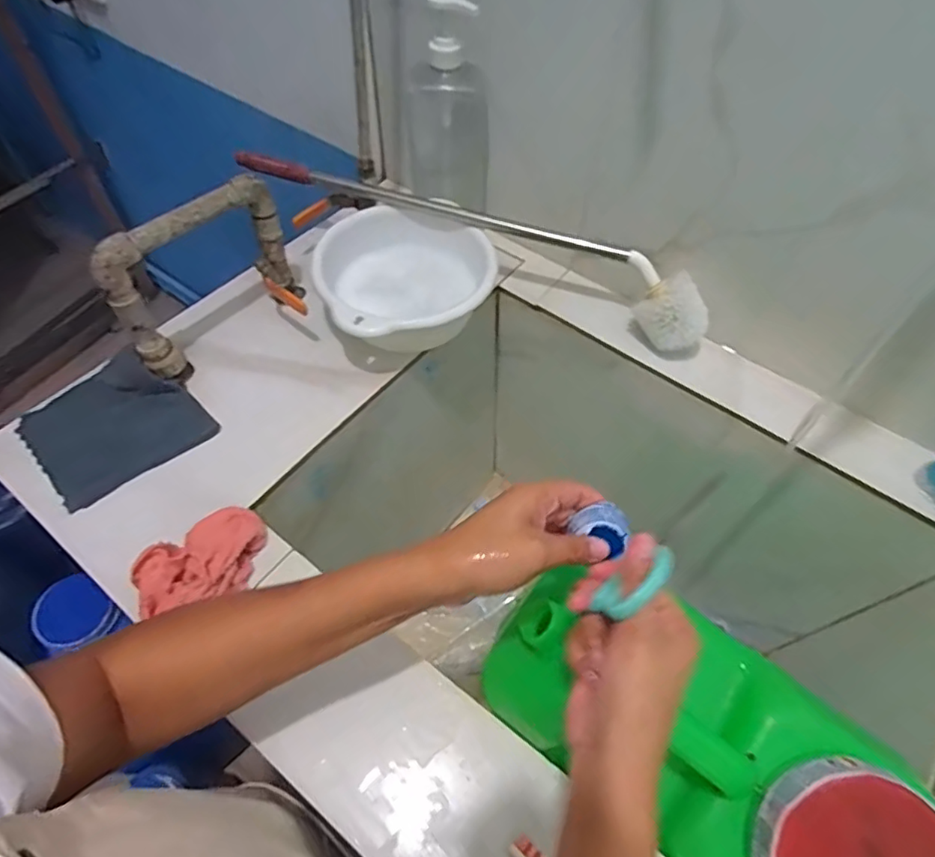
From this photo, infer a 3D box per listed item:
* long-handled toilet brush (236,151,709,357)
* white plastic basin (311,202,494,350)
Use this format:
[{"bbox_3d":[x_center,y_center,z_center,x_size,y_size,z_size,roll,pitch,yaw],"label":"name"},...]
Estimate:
[{"bbox_3d":[0.003,-0.224,0.693,0.584,0.095,0.071,19,57,11],"label":"long-handled toilet brush"},{"bbox_3d":[-0.074,-0.170,0.666,0.186,0.083,0.192,1,56,-1],"label":"white plastic basin"}]

